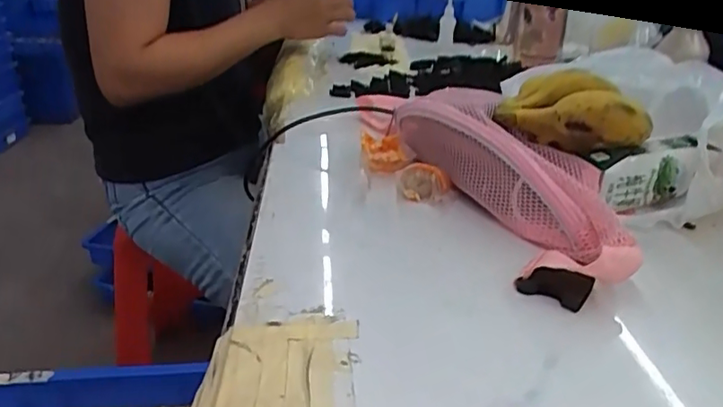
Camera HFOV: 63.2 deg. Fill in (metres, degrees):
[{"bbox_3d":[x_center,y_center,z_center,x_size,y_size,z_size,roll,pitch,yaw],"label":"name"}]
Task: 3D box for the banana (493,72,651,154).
[{"bbox_3d":[0.175,-0.069,0.492,0.119,0.073,0.049,4,26,6],"label":"banana"}]

